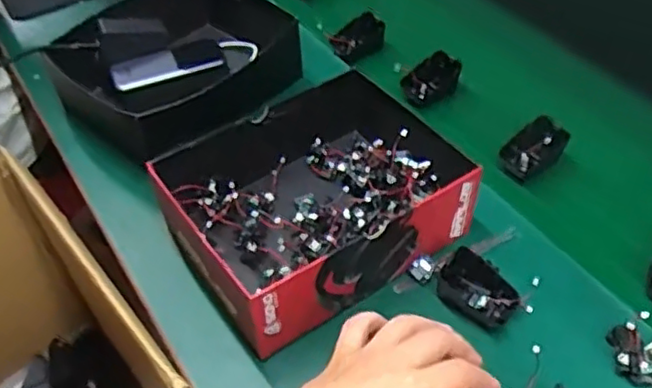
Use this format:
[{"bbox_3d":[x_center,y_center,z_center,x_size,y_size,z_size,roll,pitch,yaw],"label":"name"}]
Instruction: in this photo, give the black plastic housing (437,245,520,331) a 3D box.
[{"bbox_3d":[0.136,0.087,0.588,0.072,0.037,0.047,32,58,27],"label":"black plastic housing"}]

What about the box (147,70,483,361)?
[{"bbox_3d":[-0.004,0.002,0.632,0.262,0.083,0.193,-31,54,-21],"label":"box"}]

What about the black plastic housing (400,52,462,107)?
[{"bbox_3d":[0.124,-0.136,0.788,0.070,0.038,0.044,-24,52,-17],"label":"black plastic housing"}]

